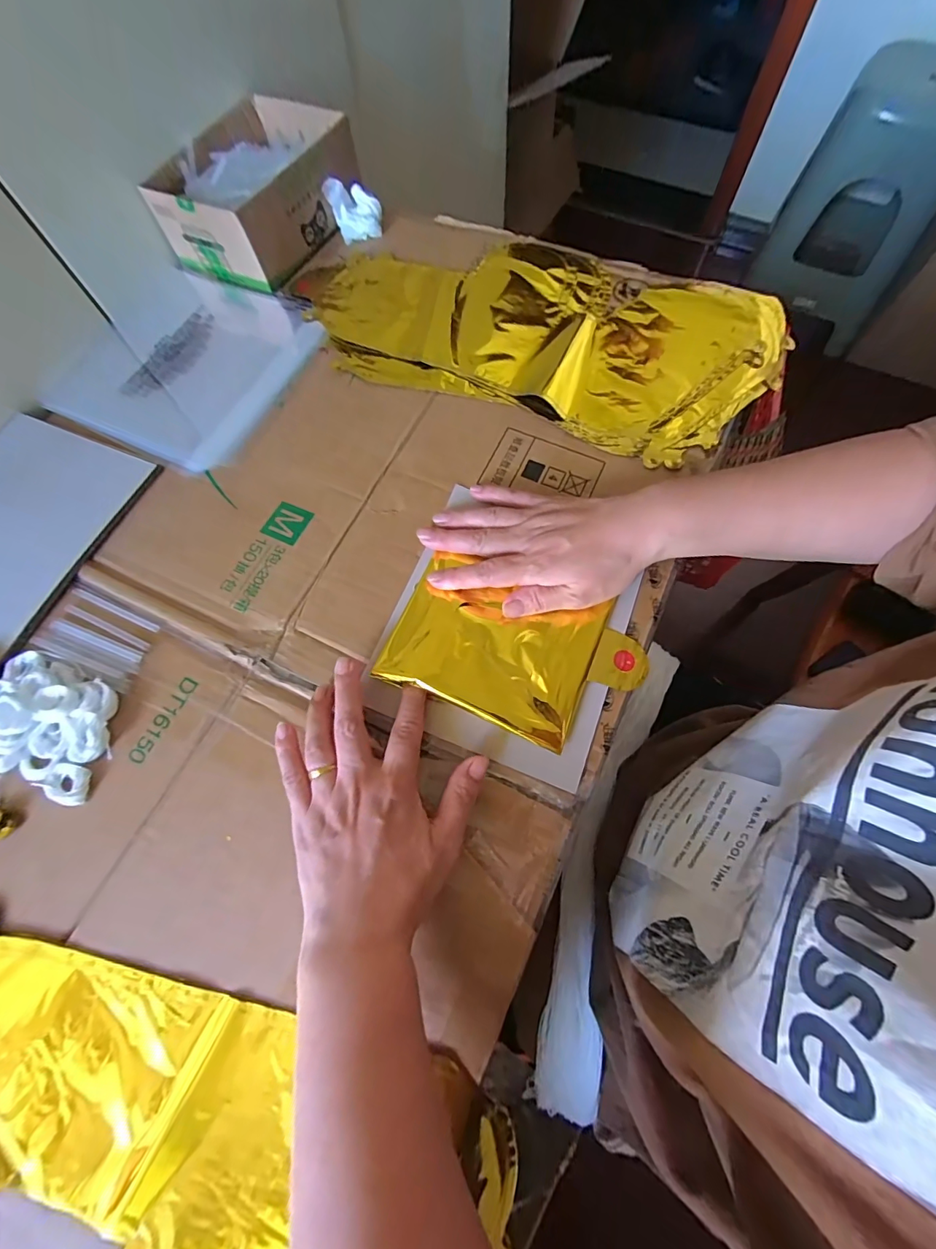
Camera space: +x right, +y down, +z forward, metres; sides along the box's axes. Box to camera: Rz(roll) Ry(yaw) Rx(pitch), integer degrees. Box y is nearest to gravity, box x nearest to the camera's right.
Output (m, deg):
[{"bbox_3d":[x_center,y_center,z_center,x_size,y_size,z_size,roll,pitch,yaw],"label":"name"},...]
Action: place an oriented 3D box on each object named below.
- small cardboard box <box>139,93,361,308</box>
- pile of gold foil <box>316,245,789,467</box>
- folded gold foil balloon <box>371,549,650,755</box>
[{"bbox_3d":[-0.210,-0.450,0.471,0.147,0.063,0.190,26,73,12],"label":"small cardboard box"},{"bbox_3d":[0.066,-0.278,0.429,0.424,0.026,0.217,21,72,10],"label":"pile of gold foil"},{"bbox_3d":[0.034,0.018,0.324,0.171,0.017,0.110,19,72,9],"label":"folded gold foil balloon"}]

